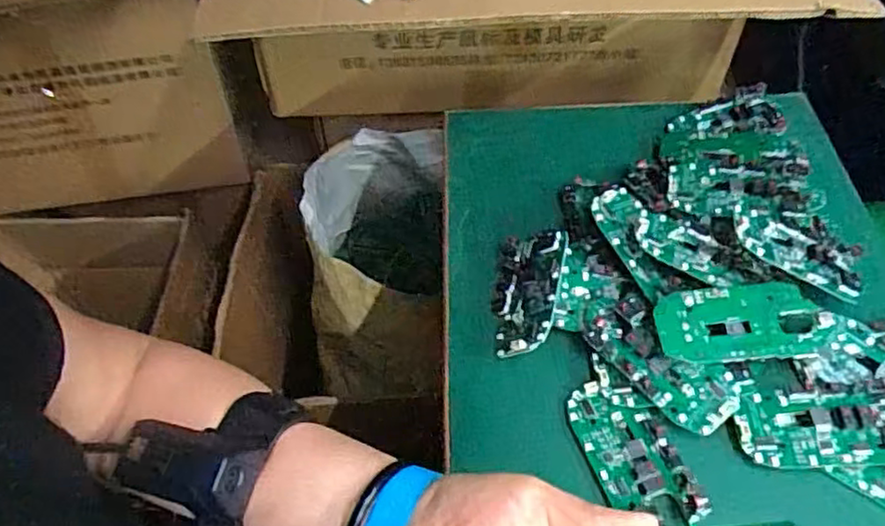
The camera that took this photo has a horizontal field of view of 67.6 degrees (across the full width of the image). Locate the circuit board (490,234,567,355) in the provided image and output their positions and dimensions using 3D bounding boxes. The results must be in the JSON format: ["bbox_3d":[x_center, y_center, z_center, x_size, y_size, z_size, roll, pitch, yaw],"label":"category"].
[{"bbox_3d":[0.053,0.018,0.427,0.046,0.009,0.090,-15,47,38],"label":"circuit board"}]

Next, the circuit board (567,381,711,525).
[{"bbox_3d":[0.104,0.104,0.364,0.044,0.012,0.086,-16,54,-10],"label":"circuit board"}]

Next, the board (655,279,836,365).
[{"bbox_3d":[0.178,0.035,0.394,0.098,0.006,0.046,-5,68,0],"label":"board"}]

